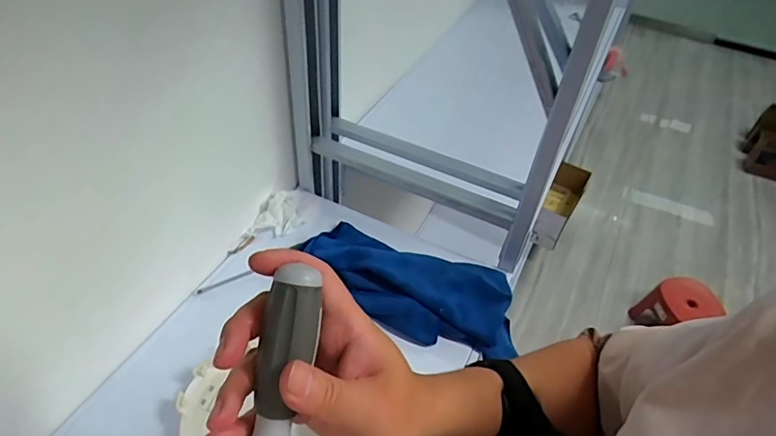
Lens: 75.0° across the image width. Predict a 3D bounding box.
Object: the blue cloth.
[{"bbox_3d":[0.032,0.091,0.737,0.317,0.055,0.146,19,51,13],"label":"blue cloth"}]

